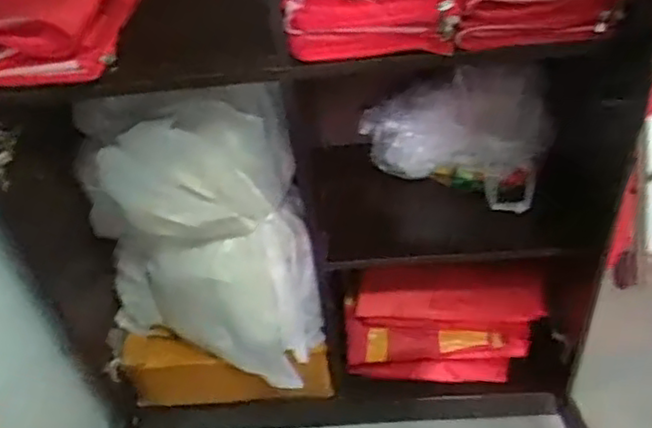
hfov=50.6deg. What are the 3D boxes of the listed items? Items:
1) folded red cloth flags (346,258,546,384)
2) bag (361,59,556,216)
[{"bbox_3d":[0.222,0.191,1.287,0.356,0.193,0.132,-1,42,7],"label":"folded red cloth flags"},{"bbox_3d":[0.196,-0.119,1.093,0.294,0.204,0.134,6,43,14],"label":"bag"}]

